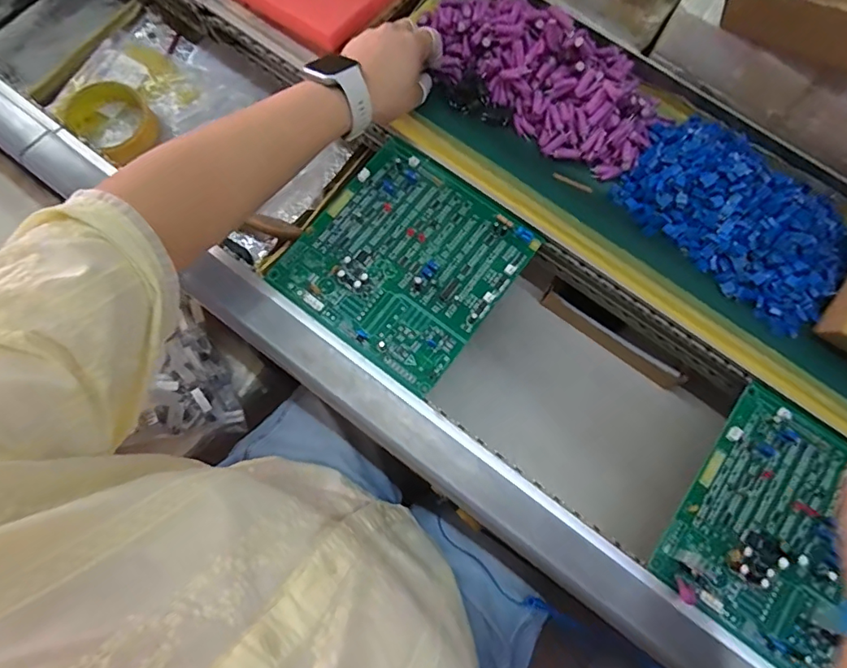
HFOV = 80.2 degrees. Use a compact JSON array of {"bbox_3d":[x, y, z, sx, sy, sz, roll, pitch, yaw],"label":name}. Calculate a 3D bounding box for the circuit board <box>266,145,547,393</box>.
[{"bbox_3d":[-0.016,-0.068,0.457,0.175,0.010,0.181,37,78,7],"label":"circuit board"}]

